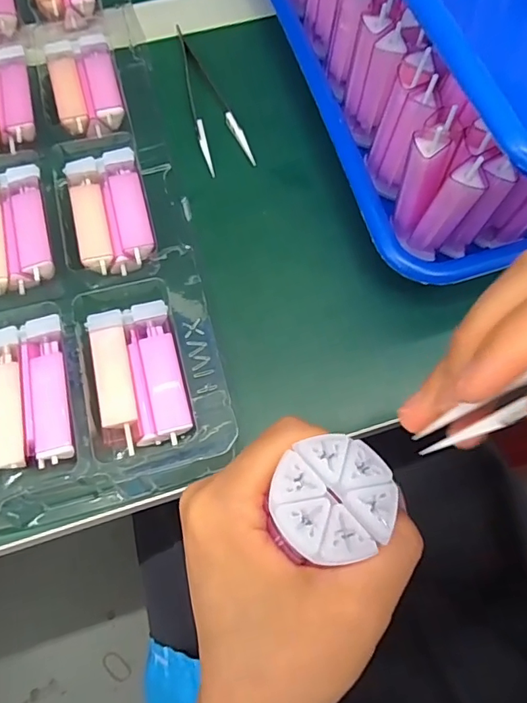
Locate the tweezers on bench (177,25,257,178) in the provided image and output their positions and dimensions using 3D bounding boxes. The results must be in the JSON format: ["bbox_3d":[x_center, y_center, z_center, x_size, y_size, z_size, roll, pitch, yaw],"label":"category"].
[{"bbox_3d":[-0.038,-0.165,0.314,0.029,0.009,0.119,-19,70,-7],"label":"tweezers on bench"}]

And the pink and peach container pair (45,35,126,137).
[{"bbox_3d":[-0.111,-0.168,0.306,0.038,0.012,0.070,-15,70,-6],"label":"pink and peach container pair"}]

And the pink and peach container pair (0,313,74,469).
[{"bbox_3d":[-0.112,0.020,0.233,0.038,0.011,0.071,-13,70,-5],"label":"pink and peach container pair"}]

